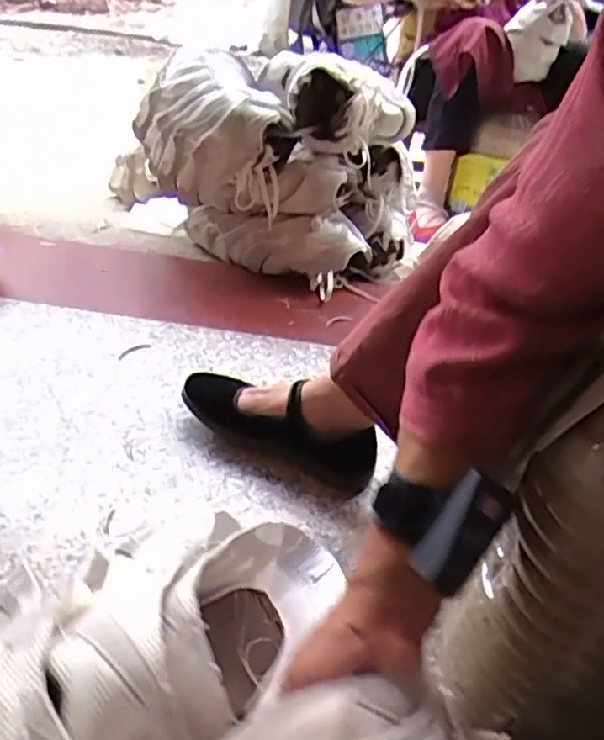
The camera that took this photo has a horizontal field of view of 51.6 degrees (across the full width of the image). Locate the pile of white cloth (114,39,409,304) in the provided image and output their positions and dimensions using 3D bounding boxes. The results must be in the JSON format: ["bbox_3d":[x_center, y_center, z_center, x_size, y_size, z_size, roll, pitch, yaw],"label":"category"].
[{"bbox_3d":[-0.052,-0.344,1.079,0.440,0.321,0.308,17,37,13],"label":"pile of white cloth"}]

